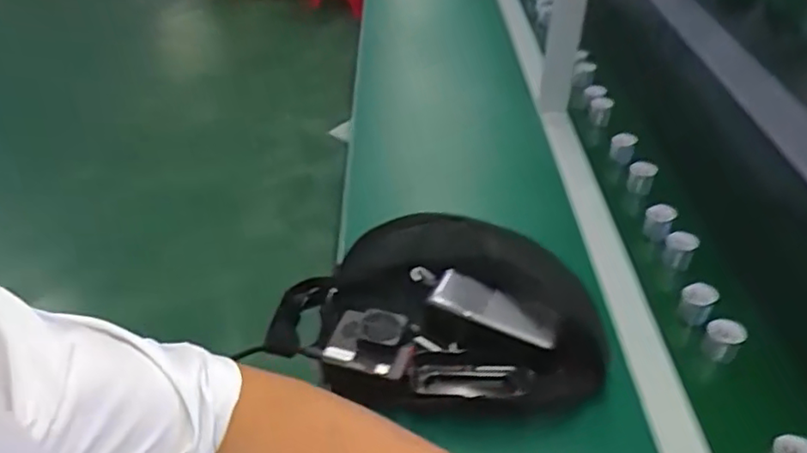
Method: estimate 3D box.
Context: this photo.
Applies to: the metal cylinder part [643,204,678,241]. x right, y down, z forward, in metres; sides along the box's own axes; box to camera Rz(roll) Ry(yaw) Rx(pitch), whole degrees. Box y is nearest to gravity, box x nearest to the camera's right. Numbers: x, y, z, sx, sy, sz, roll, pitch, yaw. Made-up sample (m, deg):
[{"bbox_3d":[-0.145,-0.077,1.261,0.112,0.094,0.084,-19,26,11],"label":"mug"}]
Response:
[{"bbox_3d":[0.314,-0.007,0.769,0.031,0.033,0.033,18,46,23],"label":"metal cylinder part"}]

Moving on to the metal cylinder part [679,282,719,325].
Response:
[{"bbox_3d":[0.308,0.081,0.657,0.032,0.036,0.026,22,48,27],"label":"metal cylinder part"}]

